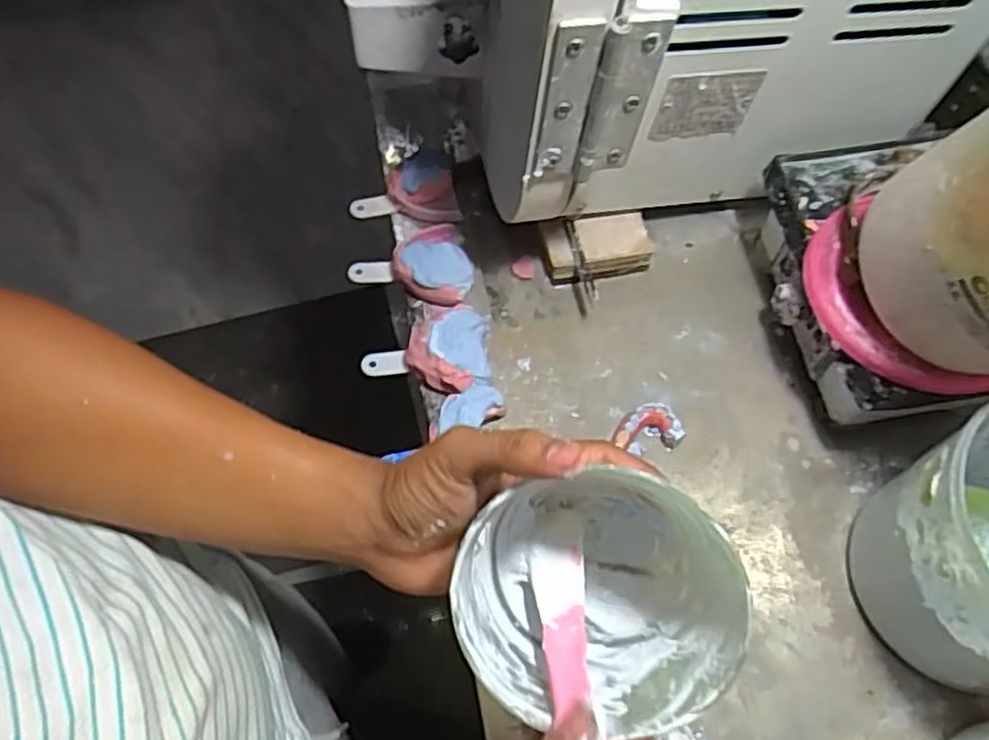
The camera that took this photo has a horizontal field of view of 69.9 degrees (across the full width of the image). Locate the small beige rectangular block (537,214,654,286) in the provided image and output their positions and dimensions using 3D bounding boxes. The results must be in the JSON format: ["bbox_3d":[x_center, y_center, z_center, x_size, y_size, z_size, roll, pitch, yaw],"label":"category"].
[{"bbox_3d":[0.087,-0.102,0.605,0.089,0.032,0.046,-9,64,-4],"label":"small beige rectangular block"}]

